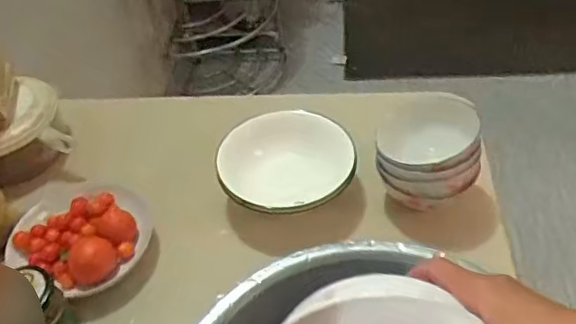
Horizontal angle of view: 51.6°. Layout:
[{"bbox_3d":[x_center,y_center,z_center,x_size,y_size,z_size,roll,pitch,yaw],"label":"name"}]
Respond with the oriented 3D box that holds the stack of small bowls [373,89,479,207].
[{"bbox_3d":[0.166,-0.011,0.718,0.115,0.081,0.131,4,46,10],"label":"stack of small bowls"}]

